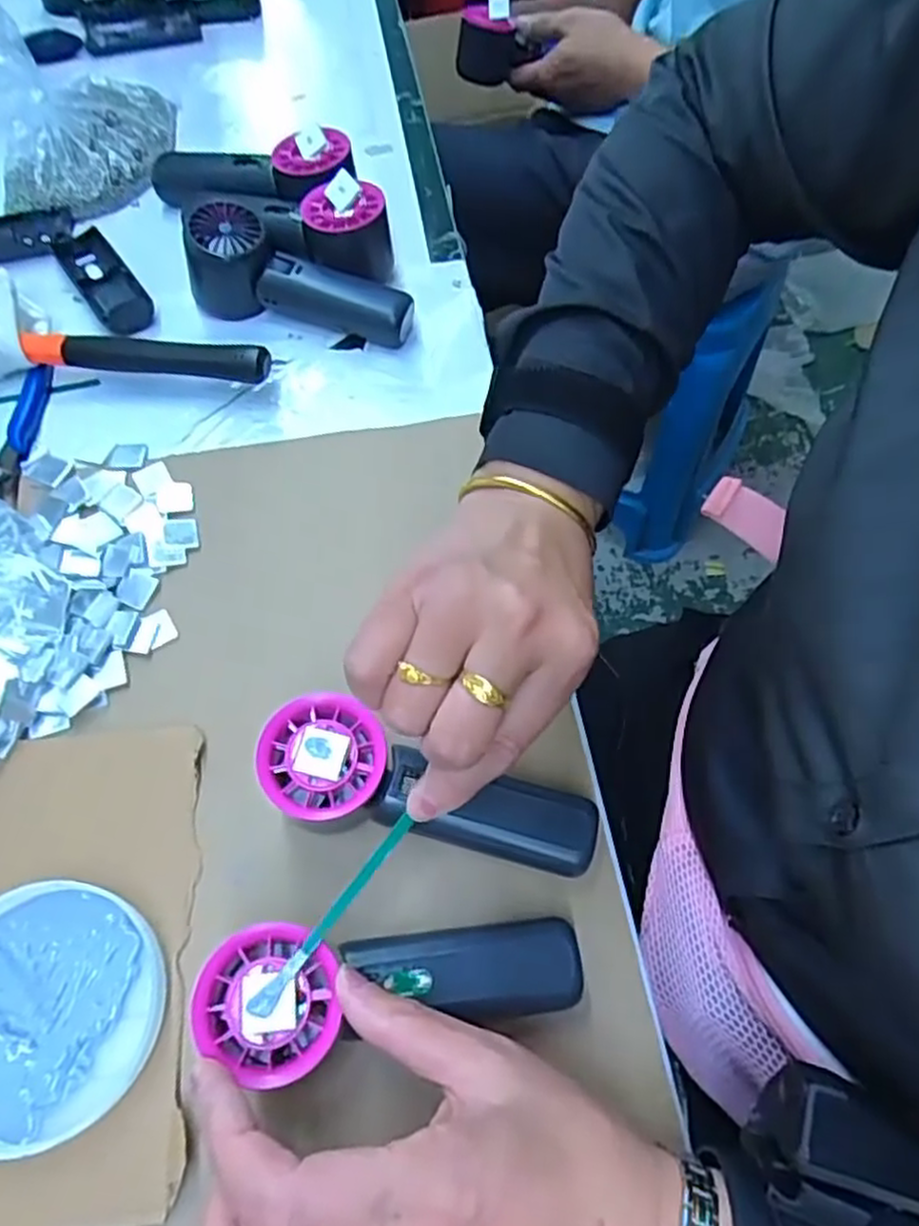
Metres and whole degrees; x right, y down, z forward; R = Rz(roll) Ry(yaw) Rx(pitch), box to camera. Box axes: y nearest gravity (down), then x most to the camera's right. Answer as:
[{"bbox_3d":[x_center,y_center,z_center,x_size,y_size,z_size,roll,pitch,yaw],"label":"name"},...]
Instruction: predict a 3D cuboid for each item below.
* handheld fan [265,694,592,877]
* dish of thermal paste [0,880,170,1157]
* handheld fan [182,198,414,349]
[{"bbox_3d":[-0.014,0.083,0.348,0.152,0.056,0.056,8,64,1],"label":"handheld fan"},{"bbox_3d":[-0.183,0.171,0.317,0.101,0.017,0.096,1,64,-2],"label":"dish of thermal paste"},{"bbox_3d":[-0.111,-0.232,0.501,0.163,0.054,0.055,13,64,4],"label":"handheld fan"}]

